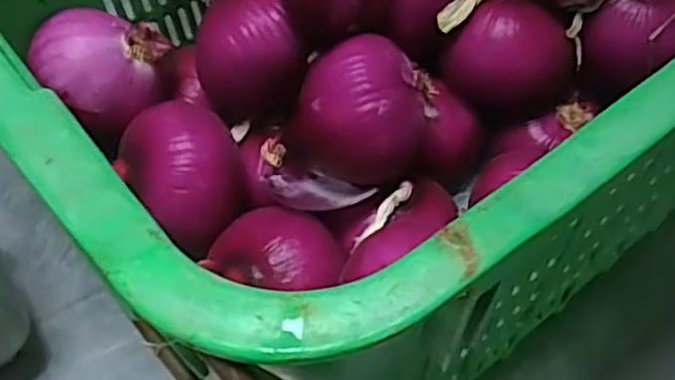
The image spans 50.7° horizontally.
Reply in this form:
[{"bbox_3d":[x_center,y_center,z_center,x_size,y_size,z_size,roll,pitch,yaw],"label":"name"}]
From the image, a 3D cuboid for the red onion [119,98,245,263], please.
[{"bbox_3d":[-0.101,-0.011,0.482,0.080,0.069,0.079,-1,55,1],"label":"red onion"}]

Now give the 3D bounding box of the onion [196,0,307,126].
[{"bbox_3d":[-0.064,-0.097,0.508,0.070,0.076,0.073,-1,55,1],"label":"onion"}]

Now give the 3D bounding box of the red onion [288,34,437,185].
[{"bbox_3d":[0.016,-0.054,0.468,0.085,0.066,0.075,12,56,11],"label":"red onion"}]

